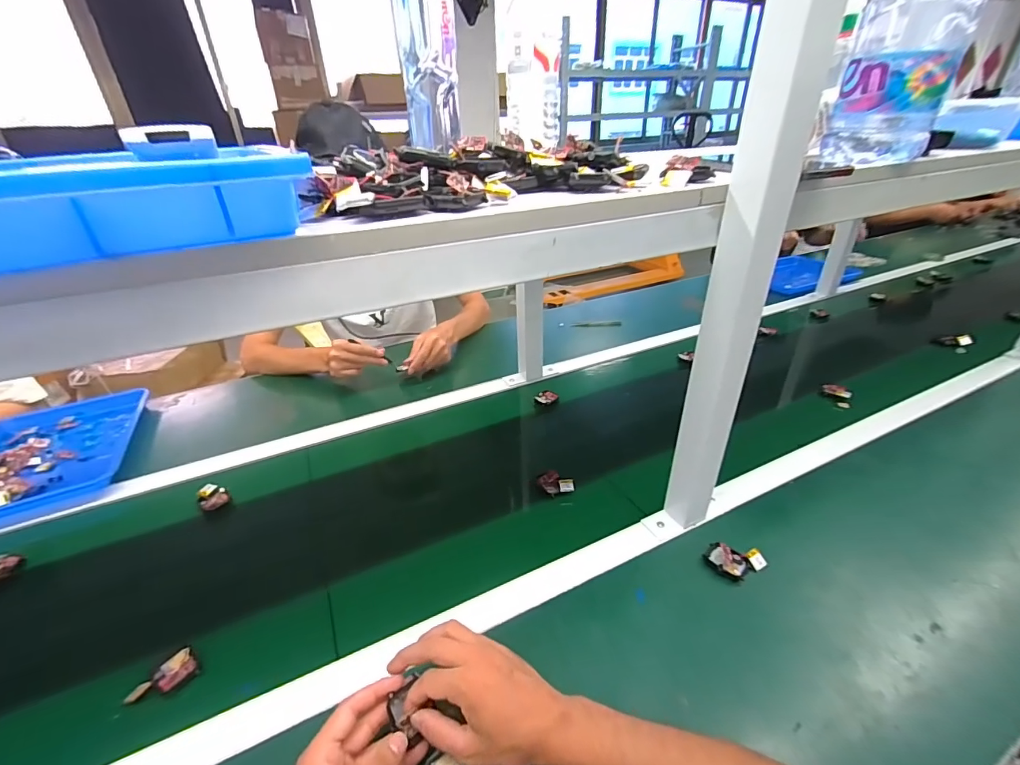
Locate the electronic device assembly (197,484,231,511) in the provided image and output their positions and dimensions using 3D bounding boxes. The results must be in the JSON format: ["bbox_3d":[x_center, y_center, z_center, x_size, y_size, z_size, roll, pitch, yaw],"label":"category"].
[{"bbox_3d":[-0.449,0.171,0.666,0.036,0.022,0.047,-27,40,-35],"label":"electronic device assembly"}]

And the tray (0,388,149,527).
[{"bbox_3d":[-0.811,0.120,0.778,0.258,0.031,0.357,-15,34,-20],"label":"tray"}]

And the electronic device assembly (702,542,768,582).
[{"bbox_3d":[0.273,0.216,0.532,0.067,0.016,0.040,9,33,17],"label":"electronic device assembly"}]

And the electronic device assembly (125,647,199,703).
[{"bbox_3d":[-0.355,0.305,0.450,0.031,0.014,0.057,25,40,36],"label":"electronic device assembly"}]

